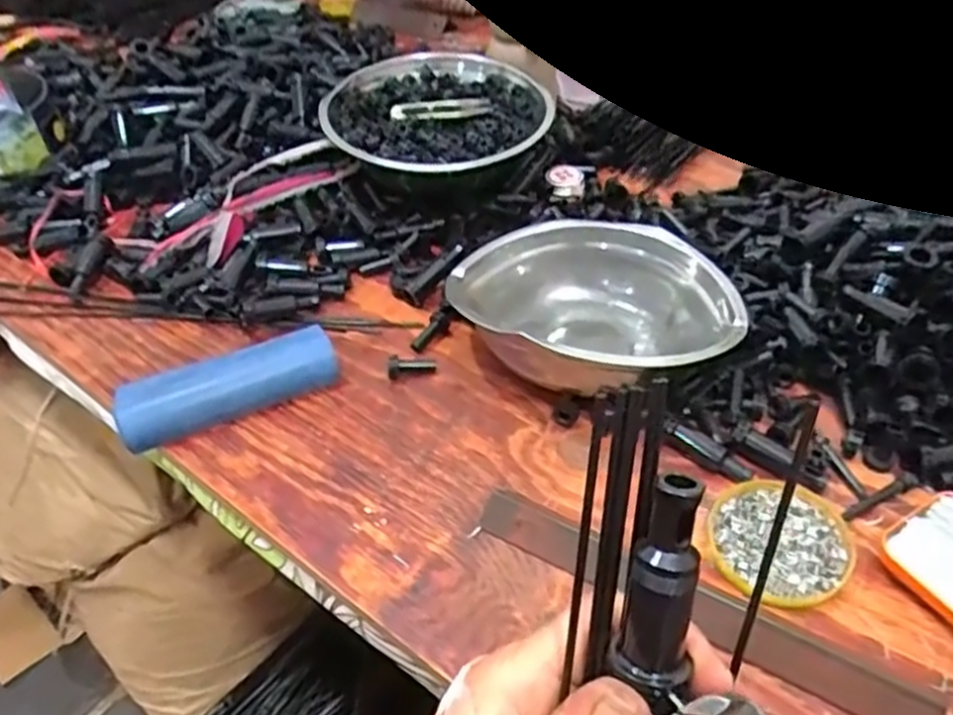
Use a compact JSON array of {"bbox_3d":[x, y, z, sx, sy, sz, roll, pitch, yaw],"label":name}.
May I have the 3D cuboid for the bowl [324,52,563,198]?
[{"bbox_3d":[-0.045,-0.238,0.767,0.217,0.082,0.209,-2,44,1],"label":"bowl"}]

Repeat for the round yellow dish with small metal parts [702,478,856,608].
[{"bbox_3d":[0.190,0.113,0.468,0.083,0.007,0.087,-2,44,1],"label":"round yellow dish with small metal parts"}]

